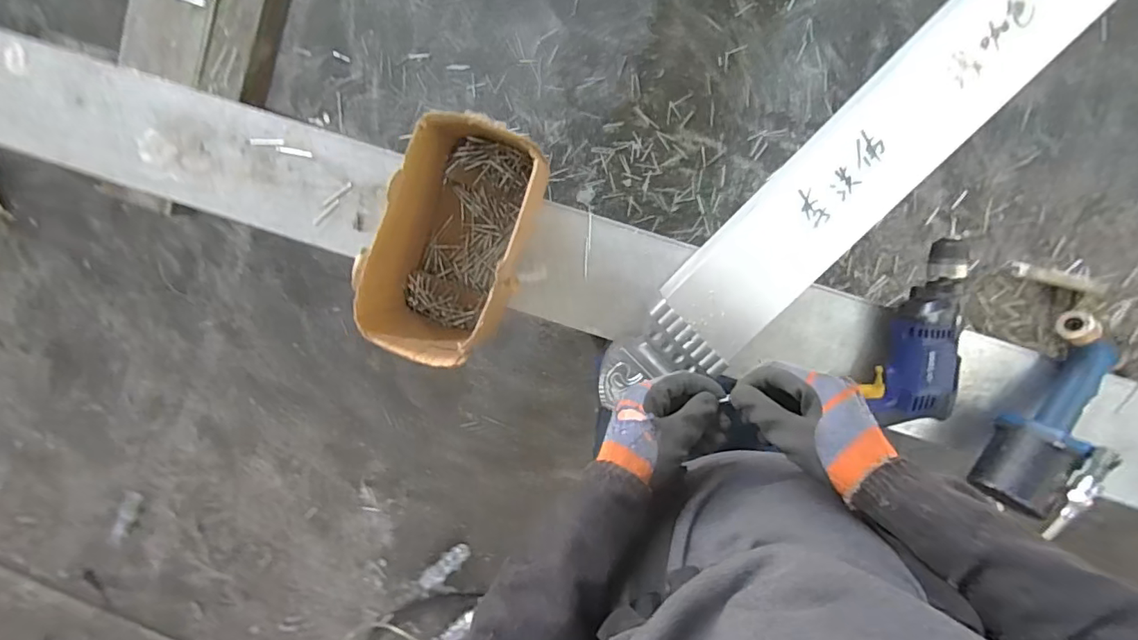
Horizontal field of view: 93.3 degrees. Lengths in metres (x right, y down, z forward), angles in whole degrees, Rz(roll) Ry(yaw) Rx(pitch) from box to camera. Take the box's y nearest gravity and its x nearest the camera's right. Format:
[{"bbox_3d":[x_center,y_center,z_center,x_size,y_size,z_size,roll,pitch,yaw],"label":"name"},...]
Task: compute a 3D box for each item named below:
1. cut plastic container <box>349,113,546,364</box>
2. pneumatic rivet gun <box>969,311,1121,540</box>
[{"bbox_3d":[-0.122,-0.090,0.629,0.150,0.154,0.254,24,101,1],"label":"cut plastic container"},{"bbox_3d":[0.570,0.120,0.637,0.096,0.086,0.240,28,84,1],"label":"pneumatic rivet gun"}]

